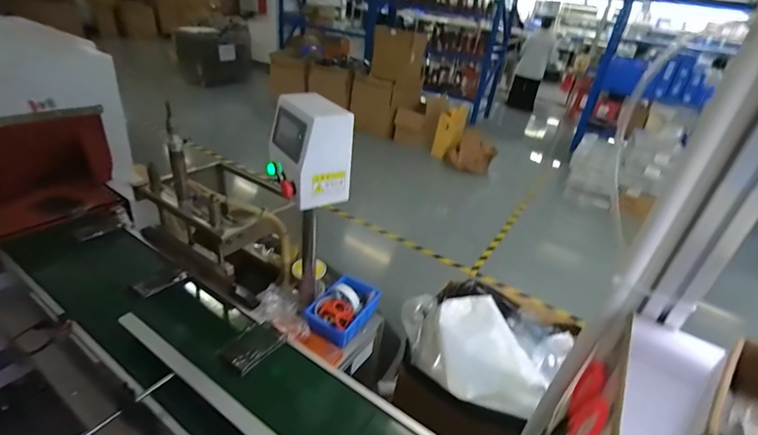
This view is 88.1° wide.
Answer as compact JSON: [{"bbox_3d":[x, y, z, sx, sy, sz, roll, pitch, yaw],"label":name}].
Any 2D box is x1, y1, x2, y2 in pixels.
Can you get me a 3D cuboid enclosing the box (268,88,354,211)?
[{"bbox_3d":[-0.166,-0.153,0.882,0.137,0.214,0.179,-14,36,-31],"label":"box"}]

